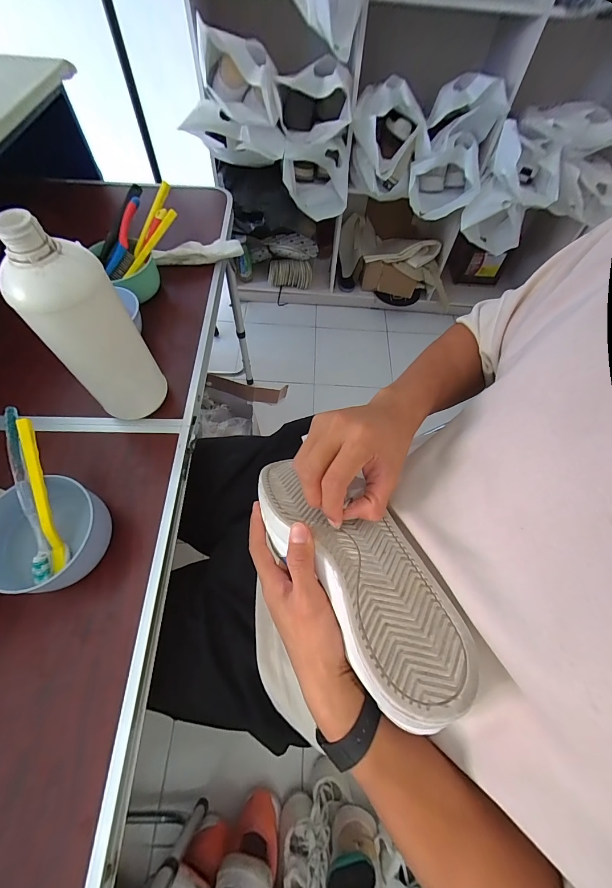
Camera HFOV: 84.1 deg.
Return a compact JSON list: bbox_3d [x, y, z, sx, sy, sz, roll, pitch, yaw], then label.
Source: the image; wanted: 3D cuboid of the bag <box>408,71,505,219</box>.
[{"bbox_3d":[0.407,-0.798,0.928,0.178,0.256,0.166,23,63,9],"label":"bag"}]

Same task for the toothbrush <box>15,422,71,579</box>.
[{"bbox_3d":[-0.269,0.052,0.348,0.013,0.012,0.155,-14,92,-10],"label":"toothbrush"}]

